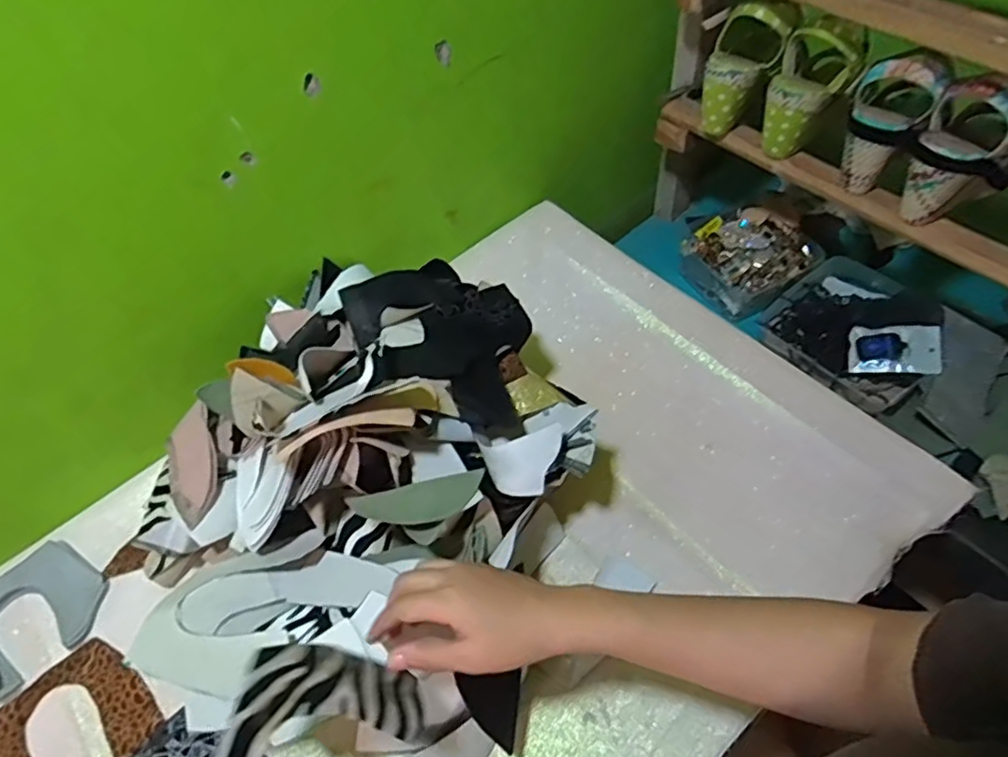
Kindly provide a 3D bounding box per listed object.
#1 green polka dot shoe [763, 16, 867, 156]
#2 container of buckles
[{"bbox_3d":[0.340,-0.325,0.720,0.084,0.138,0.073,24,60,20],"label":"green polka dot shoe"},{"bbox_3d":[0.362,-0.179,0.955,0.152,0.064,0.154,-33,58,-17],"label":"container of buckles"}]

